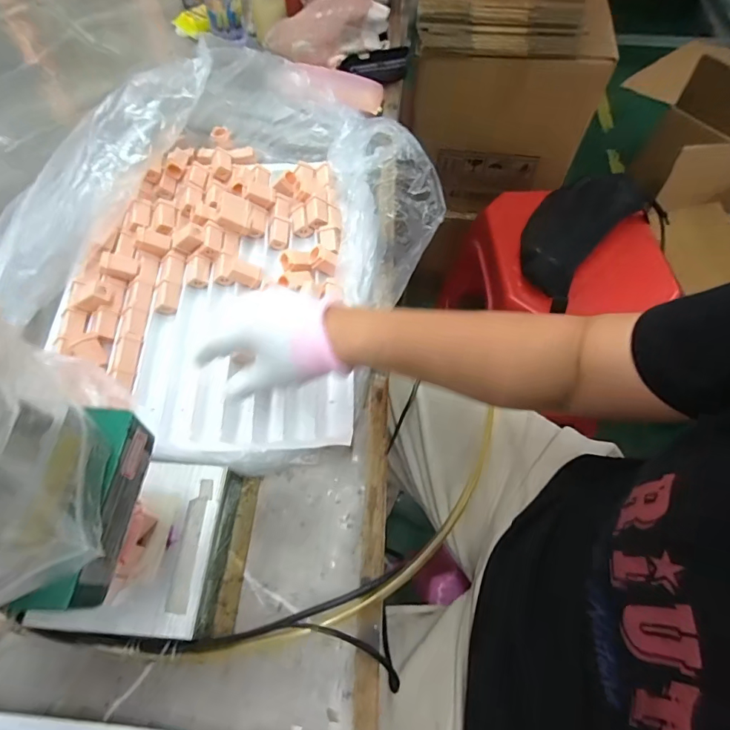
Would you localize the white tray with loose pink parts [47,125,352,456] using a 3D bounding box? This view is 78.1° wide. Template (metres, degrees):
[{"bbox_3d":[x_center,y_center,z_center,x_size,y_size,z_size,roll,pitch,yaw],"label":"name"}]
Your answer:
[{"bbox_3d":[-0.168,-0.104,0.502,0.292,0.050,0.424,-4,62,-2],"label":"white tray with loose pink parts"}]

